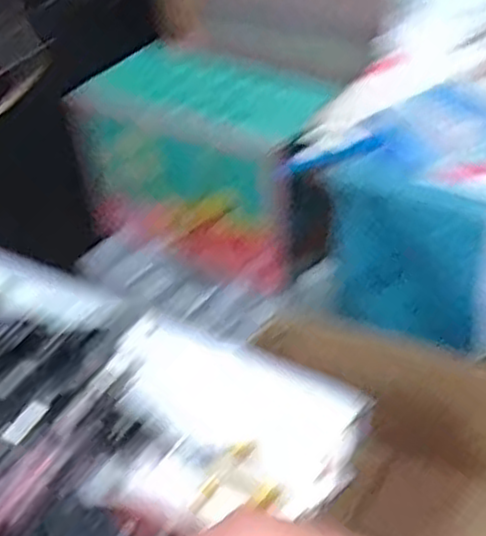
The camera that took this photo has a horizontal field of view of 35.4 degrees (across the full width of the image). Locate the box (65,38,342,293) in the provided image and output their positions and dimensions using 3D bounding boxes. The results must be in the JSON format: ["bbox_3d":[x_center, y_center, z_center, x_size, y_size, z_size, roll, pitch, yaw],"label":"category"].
[{"bbox_3d":[-0.051,-0.153,1.092,0.331,0.227,0.183,17,46,22],"label":"box"}]

